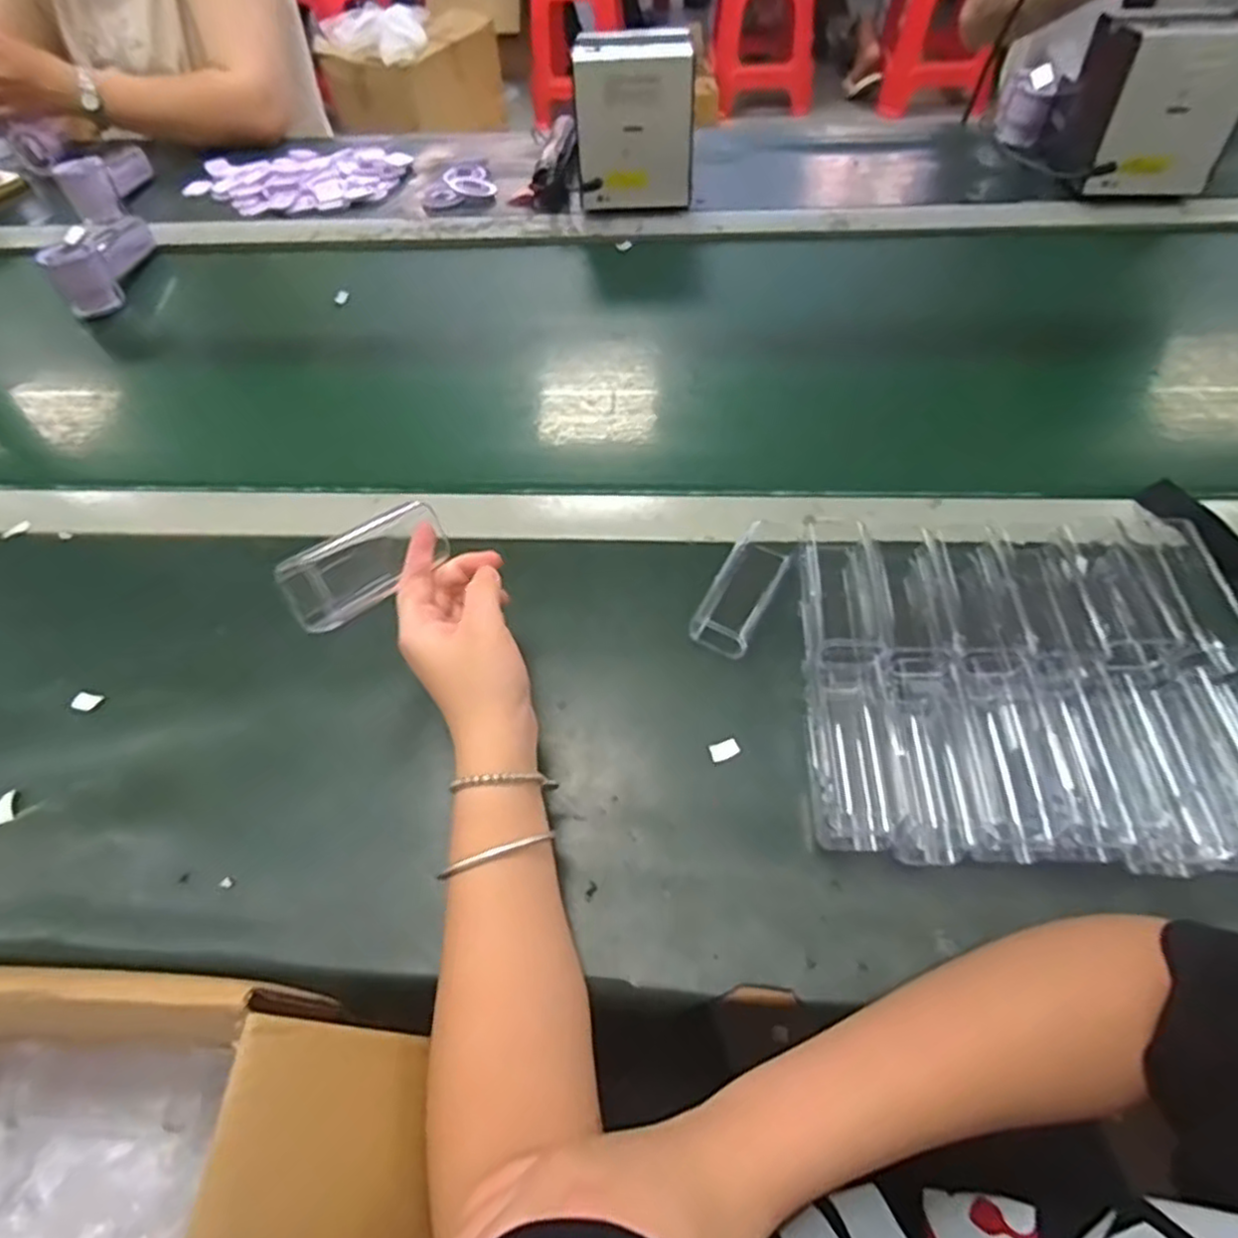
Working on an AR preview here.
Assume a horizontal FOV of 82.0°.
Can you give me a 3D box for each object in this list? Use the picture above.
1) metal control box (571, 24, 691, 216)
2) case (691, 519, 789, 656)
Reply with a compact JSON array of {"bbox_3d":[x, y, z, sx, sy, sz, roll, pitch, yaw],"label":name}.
[{"bbox_3d":[0.016,-0.543,0.793,0.126,0.154,0.085,-3,55,0],"label":"metal control box"},{"bbox_3d":[0.086,-0.020,0.492,0.038,0.027,0.095,23,59,17],"label":"case"}]

